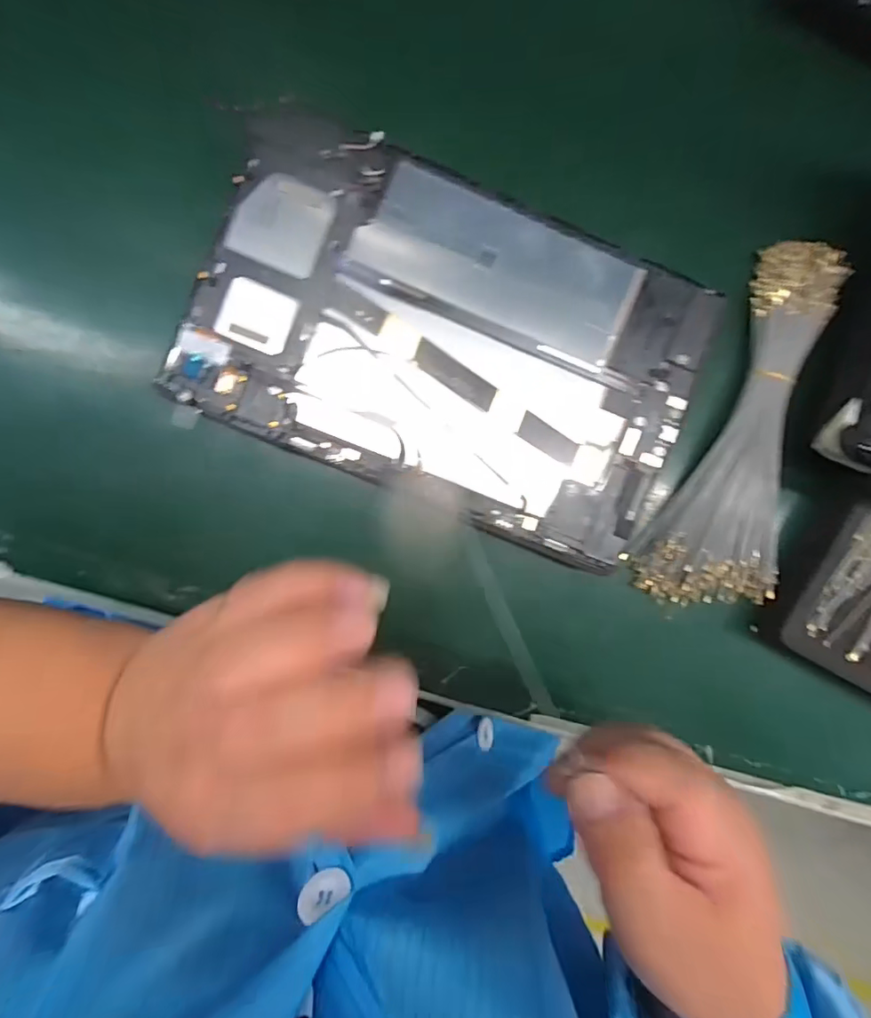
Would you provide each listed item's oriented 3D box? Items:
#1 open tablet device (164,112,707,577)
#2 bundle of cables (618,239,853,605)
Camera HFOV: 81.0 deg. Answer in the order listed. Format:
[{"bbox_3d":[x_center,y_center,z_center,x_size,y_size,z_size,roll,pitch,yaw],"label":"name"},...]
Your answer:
[{"bbox_3d":[0.007,-0.080,0.252,0.240,0.014,0.151,22,92,-5],"label":"open tablet device"},{"bbox_3d":[0.169,-0.041,0.272,0.074,0.024,0.194,15,93,-4],"label":"bundle of cables"}]

